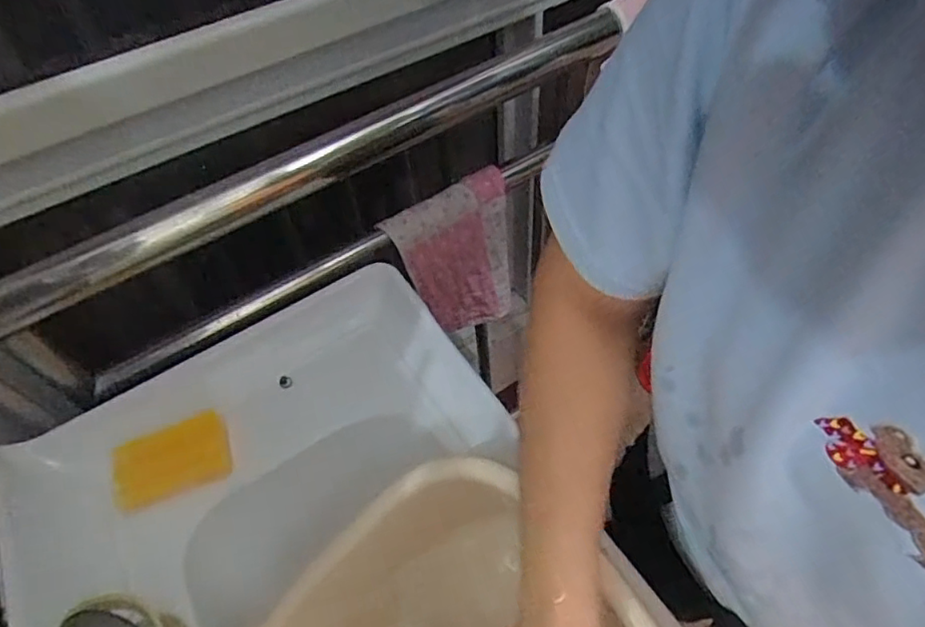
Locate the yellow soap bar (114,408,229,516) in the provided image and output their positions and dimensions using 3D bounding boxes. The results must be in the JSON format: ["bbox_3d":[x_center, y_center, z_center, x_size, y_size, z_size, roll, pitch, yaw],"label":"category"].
[{"bbox_3d":[-0.298,0.147,0.597,0.106,0.026,0.070,-21,56,-10],"label":"yellow soap bar"}]

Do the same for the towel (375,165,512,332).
[{"bbox_3d":[-0.011,-0.072,0.848,0.171,0.247,0.055,-25,56,-13],"label":"towel"}]

